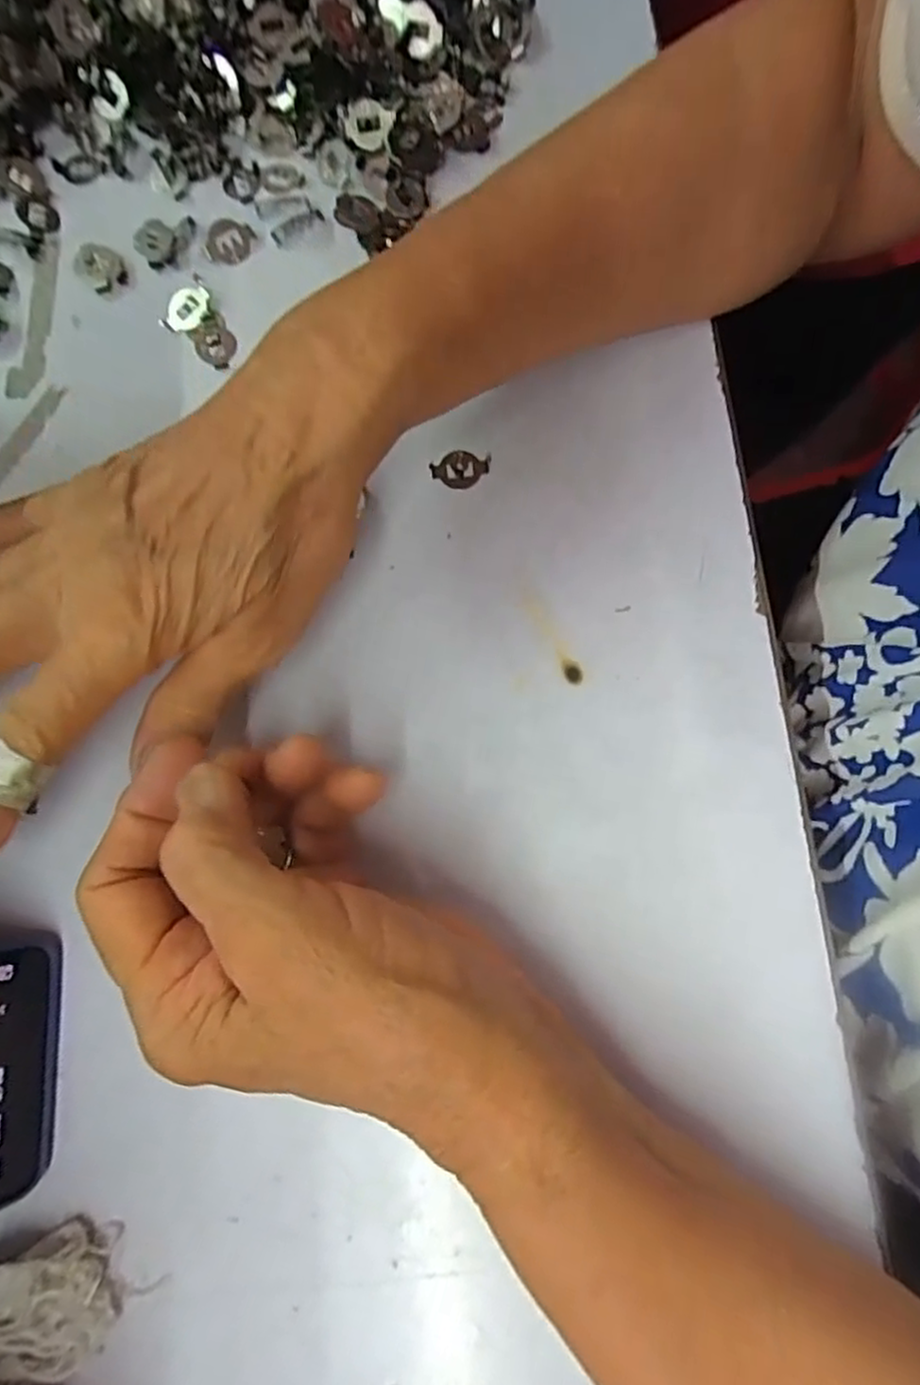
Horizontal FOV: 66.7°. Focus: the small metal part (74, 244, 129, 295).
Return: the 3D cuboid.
[{"bbox_3d":[-0.149,-0.176,0.289,0.017,0.007,0.023,-37,81,-7],"label":"small metal part"}]

